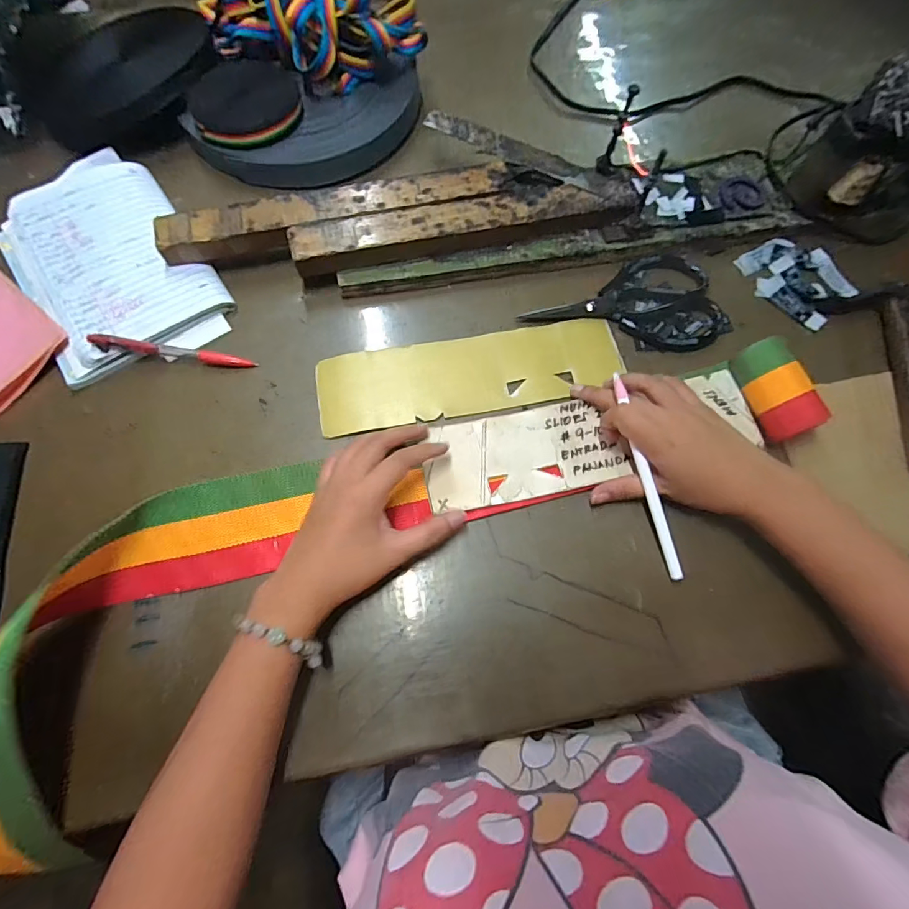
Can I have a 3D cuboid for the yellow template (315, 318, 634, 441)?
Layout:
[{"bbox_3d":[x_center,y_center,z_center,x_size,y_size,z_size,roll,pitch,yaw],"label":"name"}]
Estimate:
[{"bbox_3d":[0.016,-0.074,0.410,0.269,0.004,0.076,-11,73,-5],"label":"yellow template"}]

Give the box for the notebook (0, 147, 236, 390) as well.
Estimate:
[{"bbox_3d":[-0.321,-0.182,0.420,0.147,0.019,0.241,-33,76,-12],"label":"notebook"}]

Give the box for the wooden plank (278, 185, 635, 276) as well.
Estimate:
[{"bbox_3d":[0.013,-0.213,0.420,0.315,0.021,0.045,-12,89,-6],"label":"wooden plank"}]

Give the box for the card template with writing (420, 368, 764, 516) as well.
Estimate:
[{"bbox_3d":[0.113,-0.012,0.386,0.280,0.009,0.076,-11,70,-5],"label":"card template with writing"}]

